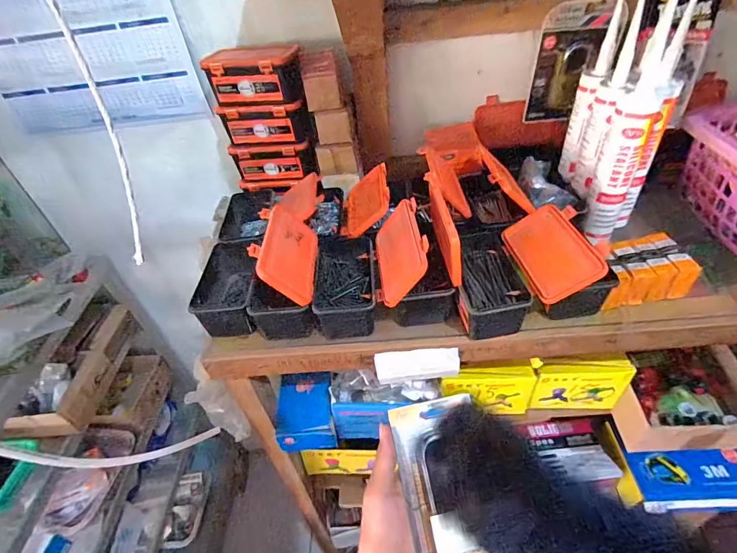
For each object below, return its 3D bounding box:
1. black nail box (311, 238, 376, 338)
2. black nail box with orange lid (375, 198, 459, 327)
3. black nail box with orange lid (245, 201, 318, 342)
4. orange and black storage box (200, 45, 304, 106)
[{"bbox_3d":[-0.032,0.007,0.554,0.080,0.058,0.164,-5,42,2],"label":"black nail box"},{"bbox_3d":[0.056,-0.025,0.519,0.089,0.103,0.134,-5,42,2],"label":"black nail box with orange lid"},{"bbox_3d":[-0.111,-0.006,0.527,0.078,0.123,0.152,-5,42,2],"label":"black nail box with orange lid"},{"bbox_3d":[-0.174,-0.311,0.621,0.137,0.072,0.058,-1,42,6],"label":"orange and black storage box"}]

